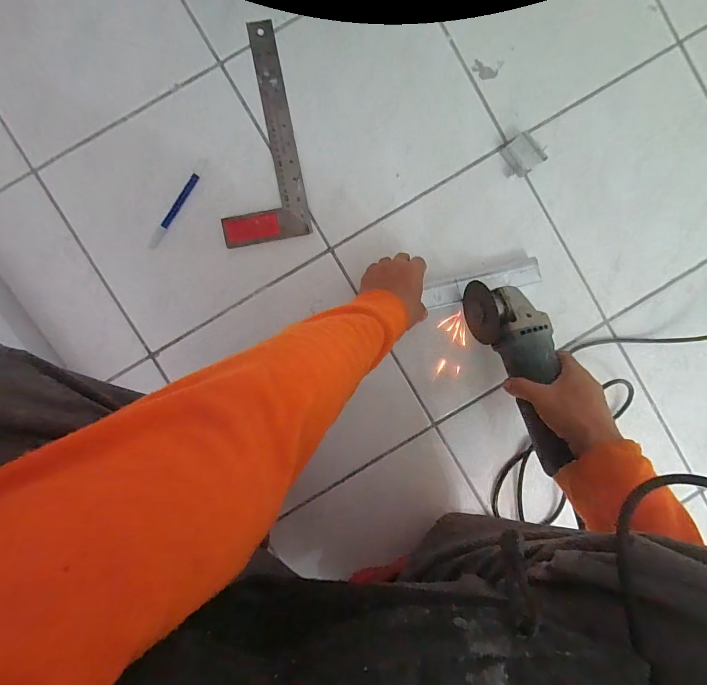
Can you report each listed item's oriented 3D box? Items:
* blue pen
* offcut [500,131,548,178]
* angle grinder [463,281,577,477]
[{"bbox_3d":[-0.250,-0.198,0.529,0.013,0.005,0.147,31,91,-3],"label":"blue pen"},{"bbox_3d":[0.246,-0.272,0.533,0.042,0.022,0.051,-37,93,0],"label":"offcut"},{"bbox_3d":[0.222,0.034,0.480,0.079,0.076,0.242,-16,81,-1],"label":"angle grinder"}]

